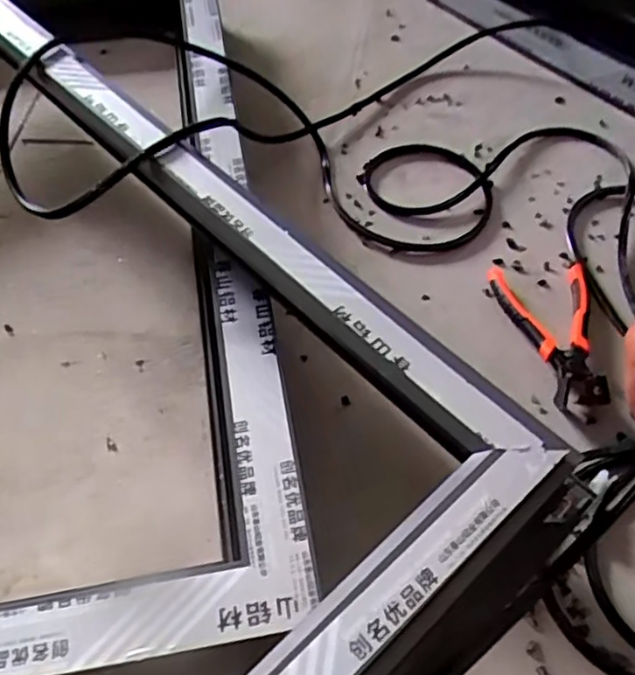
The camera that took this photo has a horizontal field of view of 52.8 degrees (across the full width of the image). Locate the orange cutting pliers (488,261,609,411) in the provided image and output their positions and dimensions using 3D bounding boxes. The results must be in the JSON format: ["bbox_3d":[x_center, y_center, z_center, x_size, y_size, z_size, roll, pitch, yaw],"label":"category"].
[{"bbox_3d":[0.218,-0.012,0.619,0.096,0.034,0.172,5,56,5],"label":"orange cutting pliers"}]

